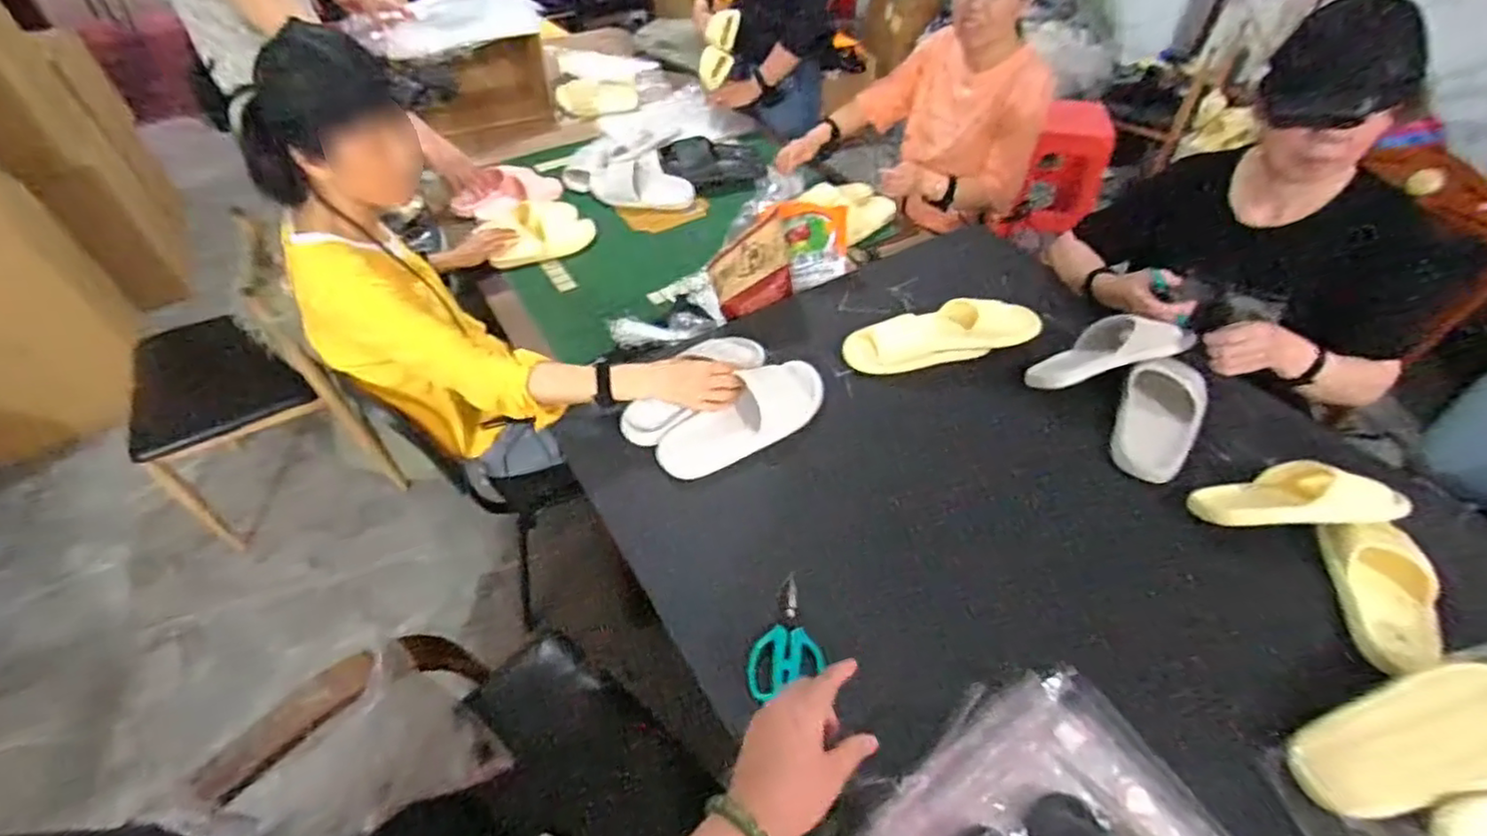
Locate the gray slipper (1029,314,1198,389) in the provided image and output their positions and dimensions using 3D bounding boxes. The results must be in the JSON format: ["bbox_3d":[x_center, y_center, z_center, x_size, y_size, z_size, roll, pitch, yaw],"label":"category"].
[{"bbox_3d":[0.569,-0.112,1.021,0.236,0.071,0.098,-10,48,-9],"label":"gray slipper"}]

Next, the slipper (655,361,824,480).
[{"bbox_3d":[0.009,-0.003,0.972,0.284,0.067,0.101,-30,54,-24],"label":"slipper"}]

